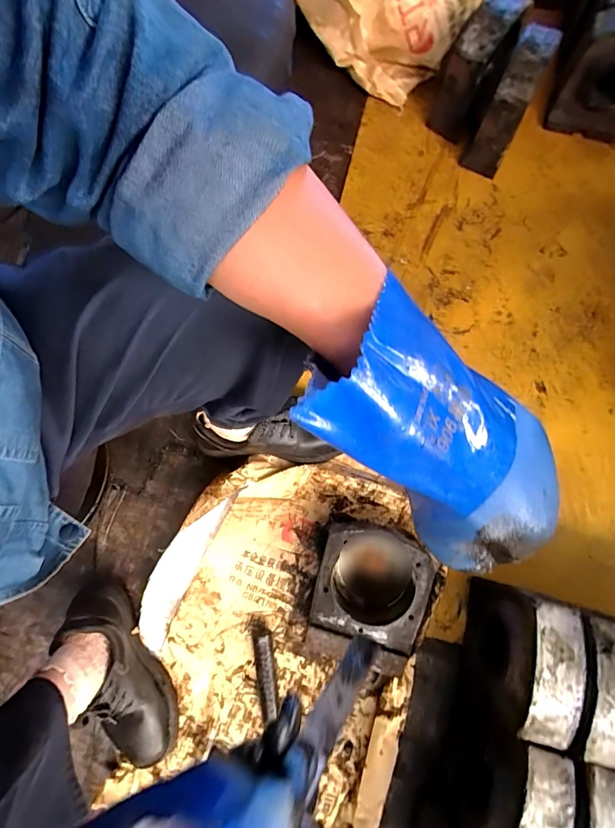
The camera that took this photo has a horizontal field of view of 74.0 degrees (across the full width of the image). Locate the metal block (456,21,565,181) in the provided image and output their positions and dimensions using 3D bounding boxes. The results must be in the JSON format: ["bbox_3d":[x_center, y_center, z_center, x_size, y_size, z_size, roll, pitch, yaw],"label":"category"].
[{"bbox_3d":[0.340,-0.531,0.709,0.075,0.191,0.122,22,80,5],"label":"metal block"}]

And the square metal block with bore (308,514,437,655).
[{"bbox_3d":[0.093,0.249,0.610,0.152,0.087,0.155,15,79,3],"label":"square metal block with bore"}]

